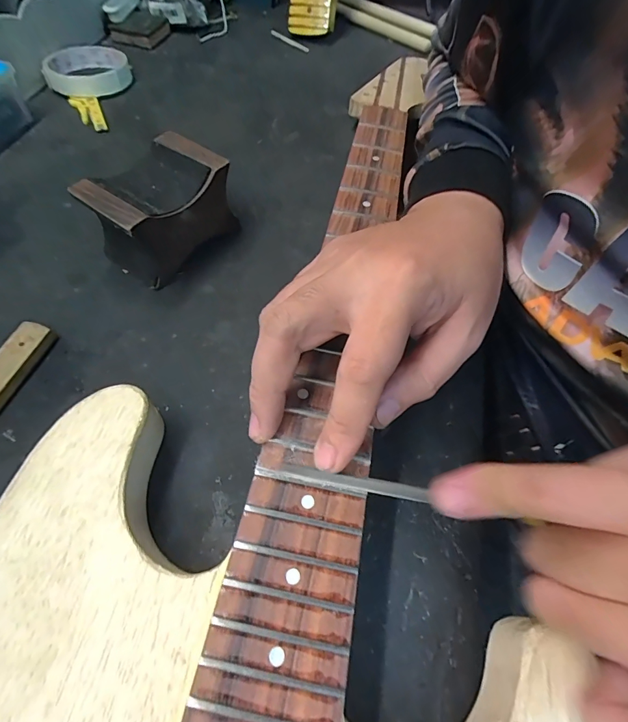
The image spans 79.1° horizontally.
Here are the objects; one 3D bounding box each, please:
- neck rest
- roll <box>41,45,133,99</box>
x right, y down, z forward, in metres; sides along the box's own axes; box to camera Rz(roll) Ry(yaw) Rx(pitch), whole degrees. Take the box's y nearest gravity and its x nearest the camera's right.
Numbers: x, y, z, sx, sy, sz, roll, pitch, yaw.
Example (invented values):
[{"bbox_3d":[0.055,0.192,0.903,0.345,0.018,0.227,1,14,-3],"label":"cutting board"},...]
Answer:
[{"bbox_3d":[-0.110,-0.111,0.285,0.067,0.060,0.095,34,63,15],"label":"neck rest"},{"bbox_3d":[-0.246,-0.316,0.416,0.085,0.022,0.084,-19,62,-14],"label":"roll"}]

